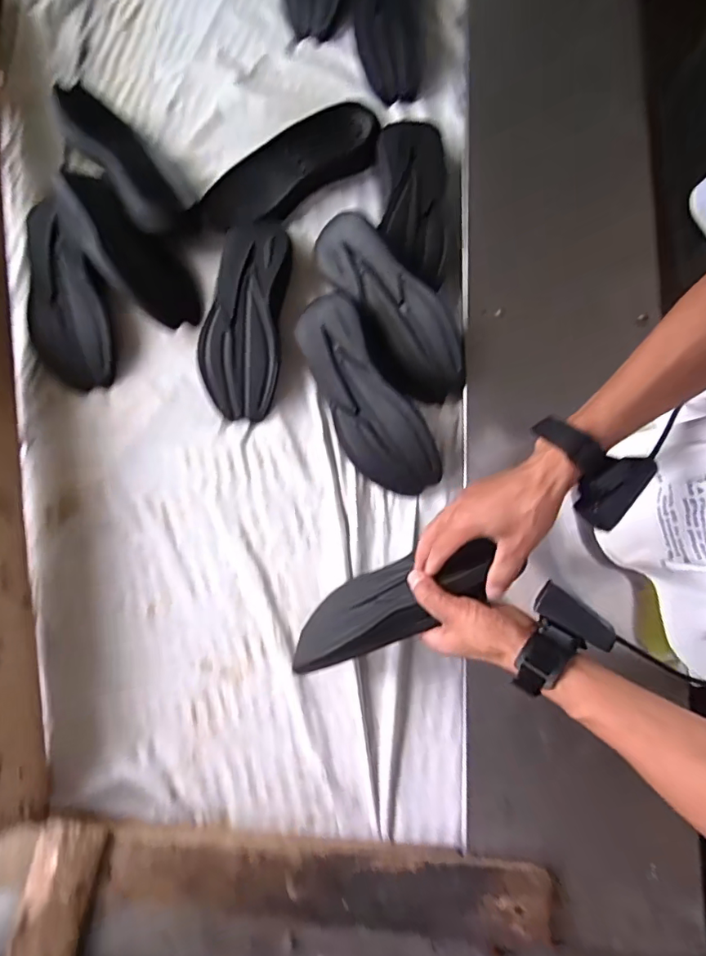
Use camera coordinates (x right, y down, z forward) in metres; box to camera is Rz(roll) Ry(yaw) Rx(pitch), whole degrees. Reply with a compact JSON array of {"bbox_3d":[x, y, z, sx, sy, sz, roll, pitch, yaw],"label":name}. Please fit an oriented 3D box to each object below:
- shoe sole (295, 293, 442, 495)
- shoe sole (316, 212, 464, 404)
[{"bbox_3d":[0.010,-0.107,0.677,0.101,0.054,0.281,-29,79,-5],"label":"shoe sole"},{"bbox_3d":[0.052,-0.237,0.687,0.109,0.055,0.282,-32,79,-5],"label":"shoe sole"}]

